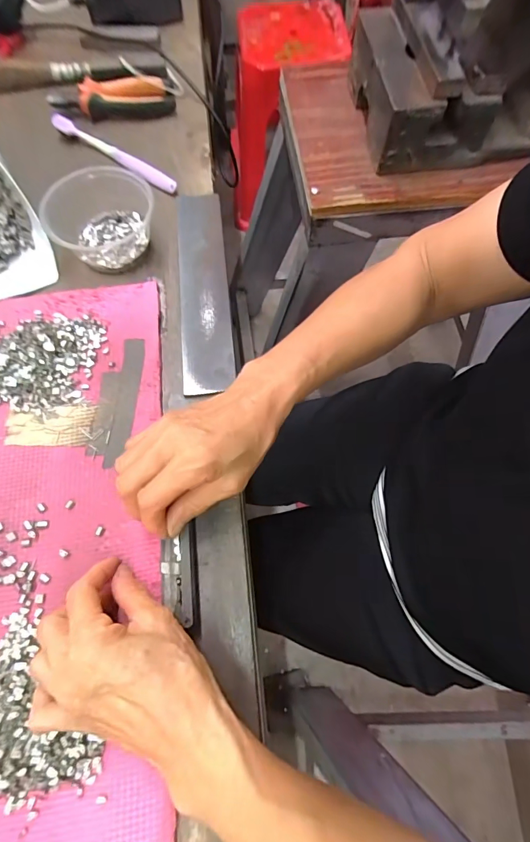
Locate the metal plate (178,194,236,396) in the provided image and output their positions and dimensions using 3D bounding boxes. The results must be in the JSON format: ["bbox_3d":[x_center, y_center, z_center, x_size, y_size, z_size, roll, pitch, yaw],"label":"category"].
[{"bbox_3d":[-0.063,-0.141,0.408,0.050,0.006,0.242,-9,70,7],"label":"metal plate"}]

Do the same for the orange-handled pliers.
[{"bbox_3d":[-0.192,-0.408,0.496,0.148,0.020,0.048,-11,69,-3],"label":"orange-handled pliers"}]

